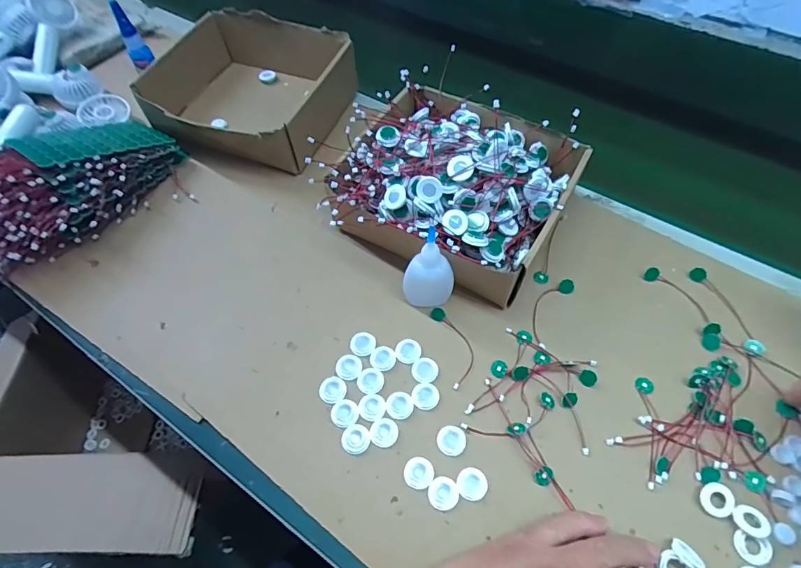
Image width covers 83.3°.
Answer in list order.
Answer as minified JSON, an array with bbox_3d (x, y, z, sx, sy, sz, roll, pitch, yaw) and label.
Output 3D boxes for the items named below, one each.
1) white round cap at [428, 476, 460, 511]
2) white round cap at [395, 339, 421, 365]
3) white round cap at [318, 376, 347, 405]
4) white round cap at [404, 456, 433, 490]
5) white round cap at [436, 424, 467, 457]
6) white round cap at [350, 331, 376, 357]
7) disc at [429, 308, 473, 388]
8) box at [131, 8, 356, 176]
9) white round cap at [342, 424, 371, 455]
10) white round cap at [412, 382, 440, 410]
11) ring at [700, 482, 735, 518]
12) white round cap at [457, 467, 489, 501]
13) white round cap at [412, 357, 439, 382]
[{"bbox_3d":[0.033,0.160,0.344,0.023,0.004,0.023,-2,58,3],"label":"white round cap"},{"bbox_3d":[0.007,0.060,0.406,0.023,0.004,0.022,-2,58,3],"label":"white round cap"},{"bbox_3d":[-0.059,0.091,0.388,0.022,0.004,0.022,-2,58,3],"label":"white round cap"},{"bbox_3d":[0.015,0.147,0.352,0.023,0.004,0.023,-2,58,3],"label":"white round cap"},{"bbox_3d":[0.041,0.126,0.363,0.023,0.004,0.023,-2,58,3],"label":"white round cap"},{"bbox_3d":[-0.034,0.054,0.411,0.022,0.004,0.023,-2,58,3],"label":"white round cap"},{"bbox_3d":[0.050,0.055,0.407,0.026,0.009,0.076,-14,59,-5],"label":"disc"},{"bbox_3d":[-0.185,-0.240,0.561,0.216,0.074,0.191,15,61,13],"label":"box"},{"bbox_3d":[-0.036,0.126,0.366,0.022,0.004,0.023,-2,58,3],"label":"white round cap"},{"bbox_3d":[0.022,0.096,0.385,0.022,0.004,0.023,-2,58,3],"label":"white round cap"},{"bbox_3d":[0.234,0.160,0.333,0.023,0.007,0.023,-2,58,3],"label":"ring"},{"bbox_3d":[0.055,0.153,0.346,0.023,0.004,0.022,-2,58,3],"label":"white round cap"},{"bbox_3d":[0.021,0.075,0.396,0.022,0.004,0.023,-2,58,3],"label":"white round cap"}]

